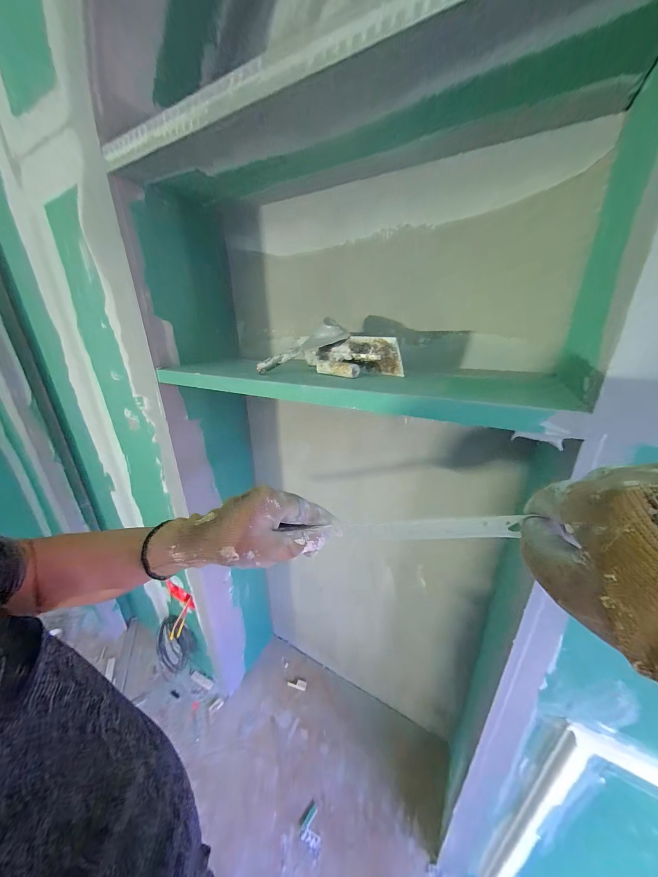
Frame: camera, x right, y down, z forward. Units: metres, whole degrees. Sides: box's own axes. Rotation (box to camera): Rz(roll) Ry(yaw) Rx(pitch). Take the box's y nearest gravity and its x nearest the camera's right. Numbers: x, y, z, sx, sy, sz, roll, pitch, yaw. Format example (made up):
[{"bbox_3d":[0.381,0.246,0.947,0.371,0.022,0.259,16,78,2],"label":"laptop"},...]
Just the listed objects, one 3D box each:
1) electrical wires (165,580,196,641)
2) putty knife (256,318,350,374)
[{"bbox_3d":[-0.638,0.750,1.215,0.166,0.245,0.028,-6,0,25],"label":"electrical wires"},{"bbox_3d":[-0.069,-0.213,0.651,0.218,0.051,0.080,-25,24,4],"label":"putty knife"}]

